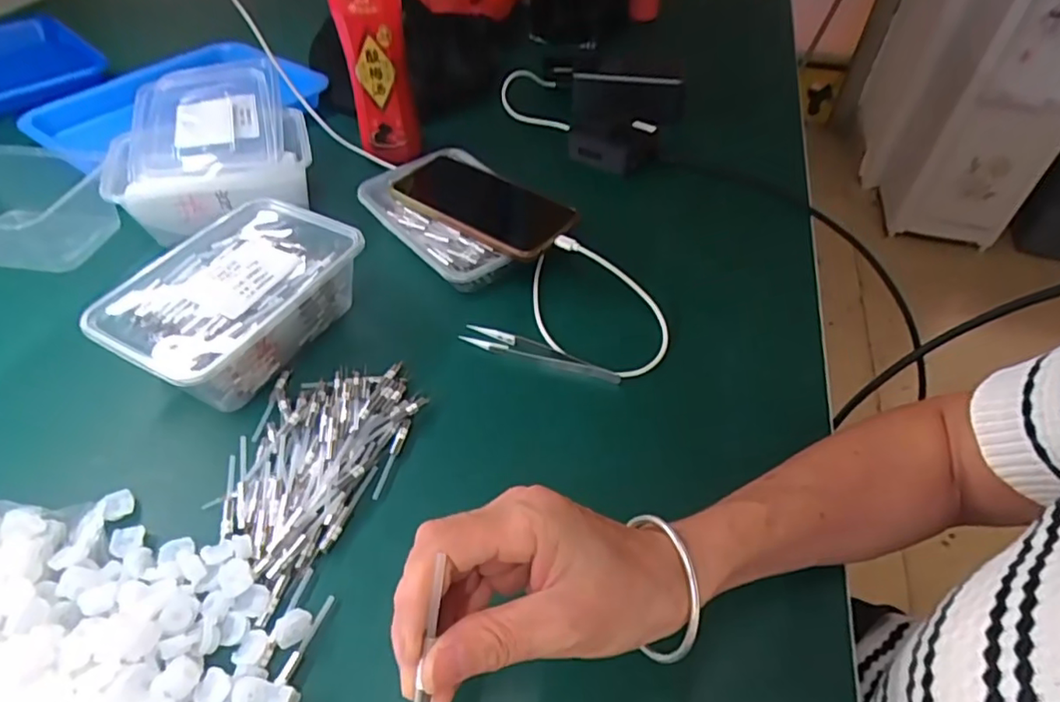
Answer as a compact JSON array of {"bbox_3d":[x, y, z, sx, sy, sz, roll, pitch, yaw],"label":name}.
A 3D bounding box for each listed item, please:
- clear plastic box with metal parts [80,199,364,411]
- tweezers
[{"bbox_3d":[-0.212,-0.035,0.439,0.120,0.062,0.170,21,50,18],"label":"clear plastic box with metal parts"},{"bbox_3d":[0.006,0.002,0.445,0.124,0.010,0.017,19,49,16],"label":"tweezers"}]

